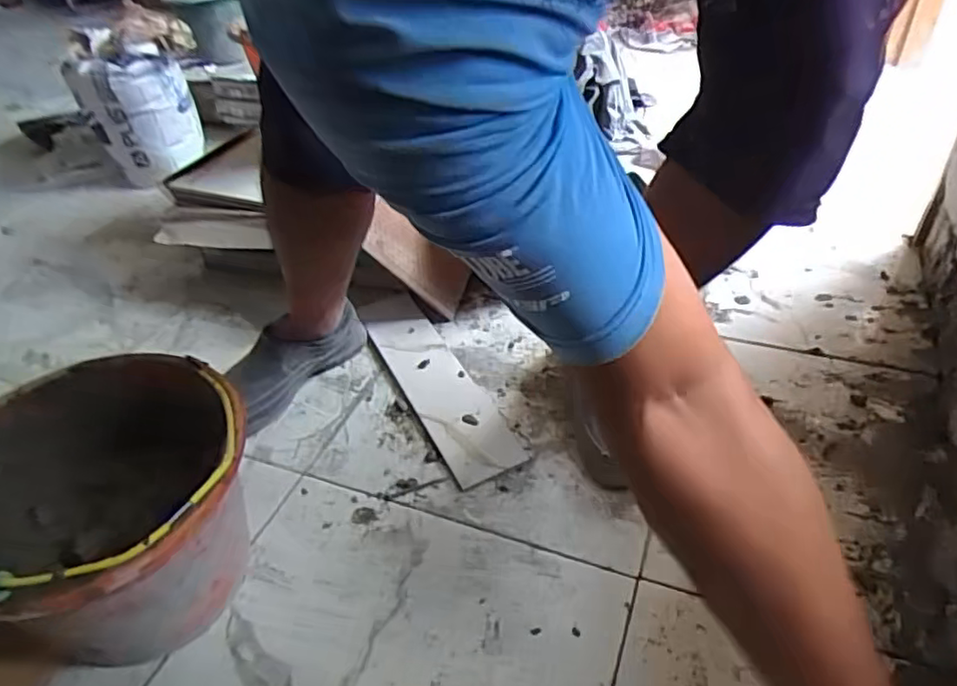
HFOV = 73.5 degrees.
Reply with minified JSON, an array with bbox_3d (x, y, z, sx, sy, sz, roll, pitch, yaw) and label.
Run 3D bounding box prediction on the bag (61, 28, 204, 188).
[{"bbox_3d":[-0.731,-0.508,1.391,0.211,0.275,0.232,-26,40,-15],"label":"bag"}]

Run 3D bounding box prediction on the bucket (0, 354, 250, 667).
[{"bbox_3d":[-0.328,0.161,0.589,0.242,0.233,0.291,-31,46,-27],"label":"bucket"}]

